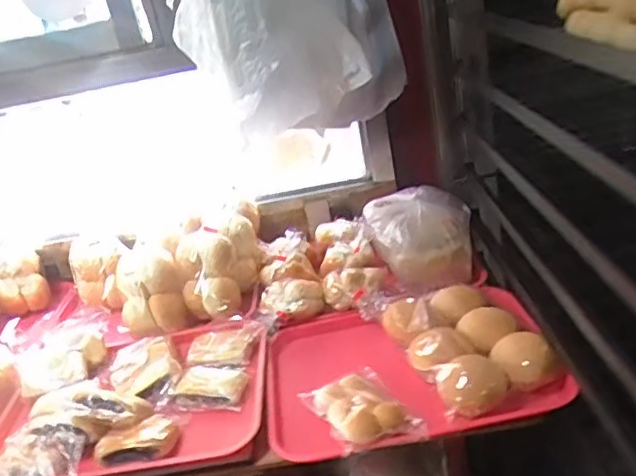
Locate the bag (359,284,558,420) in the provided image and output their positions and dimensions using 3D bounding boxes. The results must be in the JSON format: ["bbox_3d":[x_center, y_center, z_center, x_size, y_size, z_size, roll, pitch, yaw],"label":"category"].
[{"bbox_3d":[0.200,0.143,0.912,0.167,0.070,0.290,-19,24,-13],"label":"bag"}]

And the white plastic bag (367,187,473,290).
[{"bbox_3d":[0.184,-0.008,1.107,0.171,0.141,0.174,-11,23,5],"label":"white plastic bag"}]

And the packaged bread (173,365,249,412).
[{"bbox_3d":[-0.160,0.222,0.907,0.110,0.027,0.081,-6,24,16],"label":"packaged bread"}]

